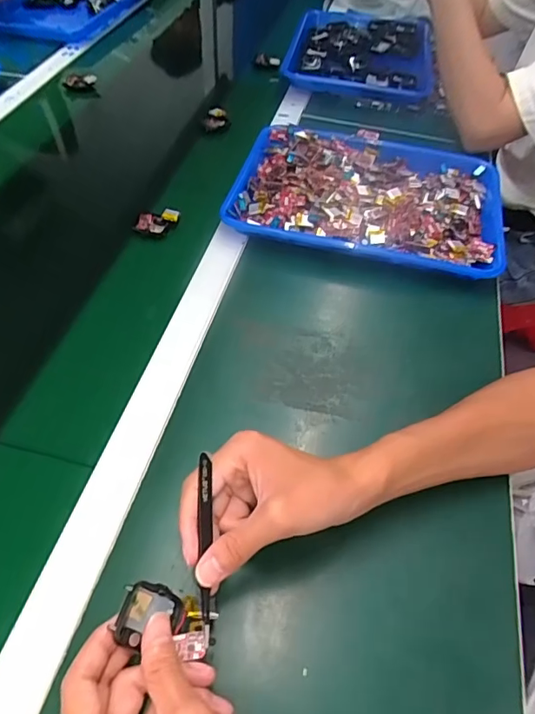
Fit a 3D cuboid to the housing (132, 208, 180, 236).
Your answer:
[{"bbox_3d":[-0.137,-0.165,0.614,0.051,0.020,0.034,7,52,5],"label":"housing"}]

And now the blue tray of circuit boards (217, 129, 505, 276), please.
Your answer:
[{"bbox_3d":[0.130,-0.218,0.653,0.332,0.039,0.256,11,52,8],"label":"blue tray of circuit boards"}]

